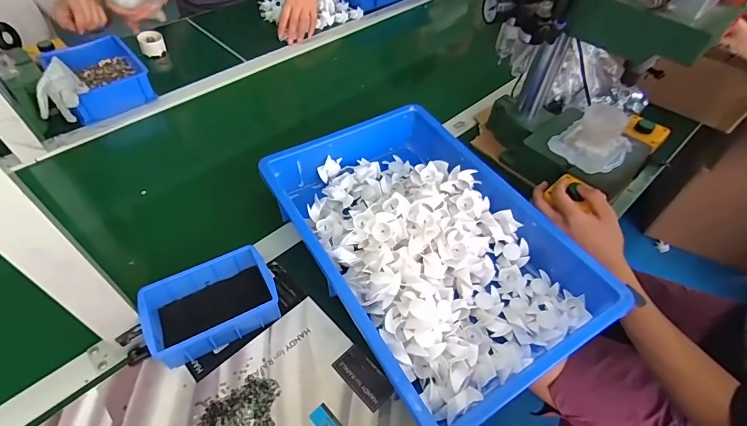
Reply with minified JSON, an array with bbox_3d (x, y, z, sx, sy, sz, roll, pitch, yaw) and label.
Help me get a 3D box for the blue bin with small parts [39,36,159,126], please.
[{"bbox_3d":[-0.547,-0.267,0.798,0.141,0.071,0.204,-33,59,-25],"label":"blue bin with small parts"}]

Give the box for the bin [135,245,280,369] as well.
[{"bbox_3d":[-0.197,0.110,0.488,0.145,0.046,0.097,-23,55,-20],"label":"bin"}]

